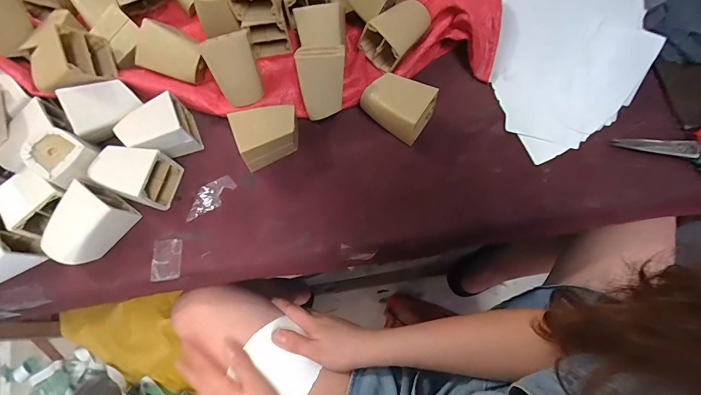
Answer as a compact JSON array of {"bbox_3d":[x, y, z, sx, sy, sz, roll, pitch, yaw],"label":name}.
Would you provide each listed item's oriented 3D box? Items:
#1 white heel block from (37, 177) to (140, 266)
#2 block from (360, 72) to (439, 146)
[{"bbox_3d":[-0.288,0.031,0.398,0.062,0.047,0.081,38,77,12],"label":"white heel block"},{"bbox_3d":[0.057,-0.108,0.428,0.078,0.051,0.056,36,77,11],"label":"block"}]

